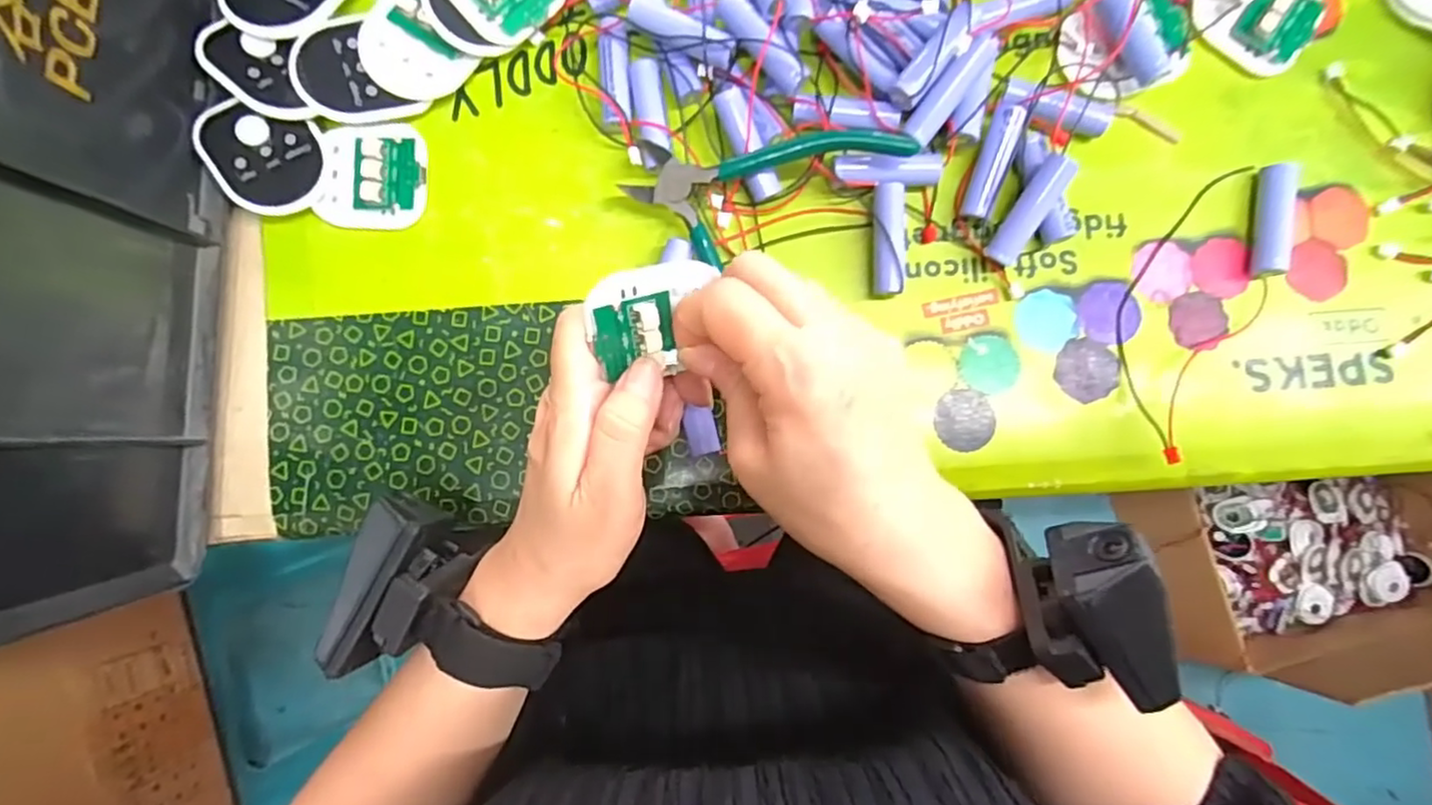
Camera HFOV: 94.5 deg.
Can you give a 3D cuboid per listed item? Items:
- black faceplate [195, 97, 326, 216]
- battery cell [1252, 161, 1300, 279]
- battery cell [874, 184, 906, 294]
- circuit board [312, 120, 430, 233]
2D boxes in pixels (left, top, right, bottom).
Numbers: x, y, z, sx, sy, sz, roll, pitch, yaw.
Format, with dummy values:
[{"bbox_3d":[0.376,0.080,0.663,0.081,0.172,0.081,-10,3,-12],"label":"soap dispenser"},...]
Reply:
[{"bbox_3d":[-0.212,-0.113,0.308,0.056,0.005,0.045,14,88,-8],"label":"black faceplate"},{"bbox_3d":[0.253,-0.082,0.300,0.010,0.017,0.050,5,85,1],"label":"battery cell"},{"bbox_3d":[0.080,-0.075,0.305,0.014,0.014,0.049,0,85,1],"label":"battery cell"},{"bbox_3d":[-0.163,-0.108,0.313,0.049,0.009,0.049,2,90,0],"label":"circuit board"}]

